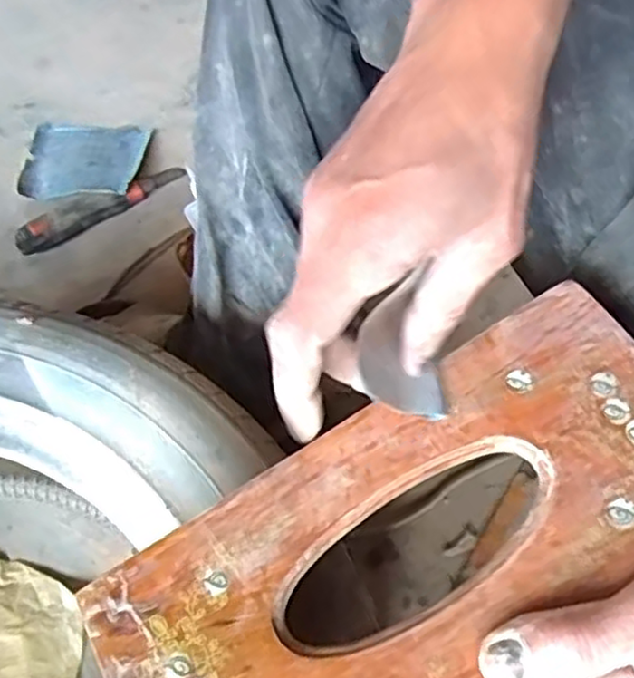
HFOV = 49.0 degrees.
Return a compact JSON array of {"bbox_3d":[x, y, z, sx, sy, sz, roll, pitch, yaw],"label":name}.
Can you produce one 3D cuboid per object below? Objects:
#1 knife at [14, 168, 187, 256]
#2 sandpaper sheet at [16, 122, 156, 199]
[{"bbox_3d":[-0.233,-0.147,0.755,0.193,0.018,0.040,-30,65,-17],"label":"knife"},{"bbox_3d":[-0.266,-0.208,0.797,0.134,0.013,0.114,1,61,0],"label":"sandpaper sheet"}]

